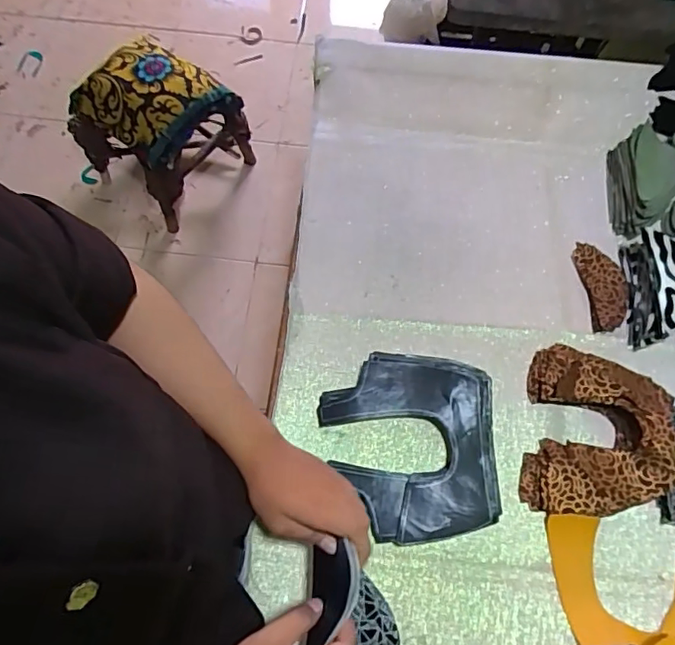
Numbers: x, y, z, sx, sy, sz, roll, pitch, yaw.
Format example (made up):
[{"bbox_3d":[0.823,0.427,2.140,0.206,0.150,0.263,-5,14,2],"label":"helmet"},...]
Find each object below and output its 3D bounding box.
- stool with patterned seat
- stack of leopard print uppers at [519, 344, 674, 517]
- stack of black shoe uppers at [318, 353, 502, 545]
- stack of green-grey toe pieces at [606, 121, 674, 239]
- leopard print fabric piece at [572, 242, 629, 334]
[{"bbox_3d":[-0.452,-0.502,1.384,0.329,0.348,0.319,38,74,12],"label":"stool with patterned seat"},{"bbox_3d":[0.276,0.115,0.565,0.143,0.042,0.176,10,69,5],"label":"stack of leopard print uppers"},{"bbox_3d":[0.074,0.128,0.568,0.178,0.031,0.187,0,69,1],"label":"stack of black shoe uppers"},{"bbox_3d":[0.379,-0.174,0.659,0.062,0.070,0.130,6,69,3],"label":"stack of green-grey toe pieces"},{"bbox_3d":[0.317,-0.044,0.639,0.050,0.010,0.112,-6,69,-2],"label":"leopard print fabric piece"}]

